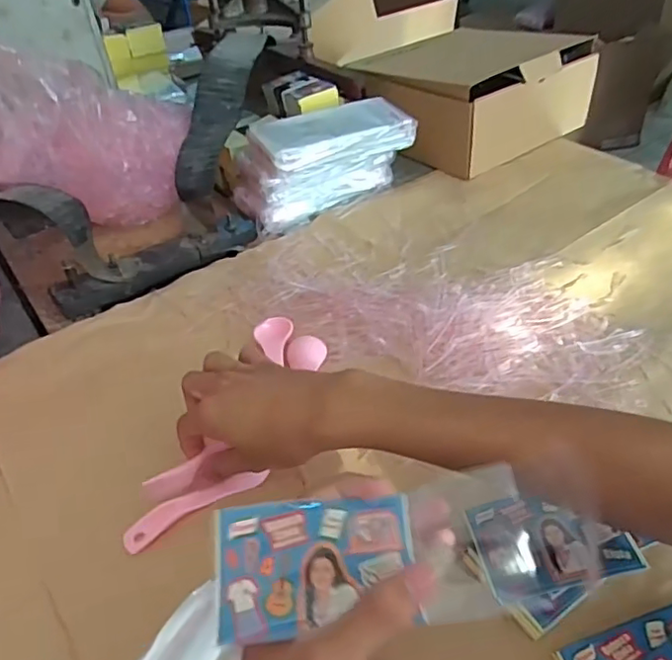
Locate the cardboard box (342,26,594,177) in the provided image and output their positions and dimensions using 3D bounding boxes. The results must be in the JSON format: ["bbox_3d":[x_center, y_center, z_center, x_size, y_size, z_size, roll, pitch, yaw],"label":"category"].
[{"bbox_3d":[0.184,-0.338,0.827,0.274,0.107,0.236,-30,46,-25],"label":"cardboard box"}]

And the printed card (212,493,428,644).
[{"bbox_3d":[-0.009,0.108,0.269,0.091,0.006,0.056,-3,60,-7],"label":"printed card"}]

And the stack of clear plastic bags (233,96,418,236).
[{"bbox_3d":[-0.021,-0.216,0.728,0.214,0.097,0.115,-24,44,-19],"label":"stack of clear plastic bags"}]

